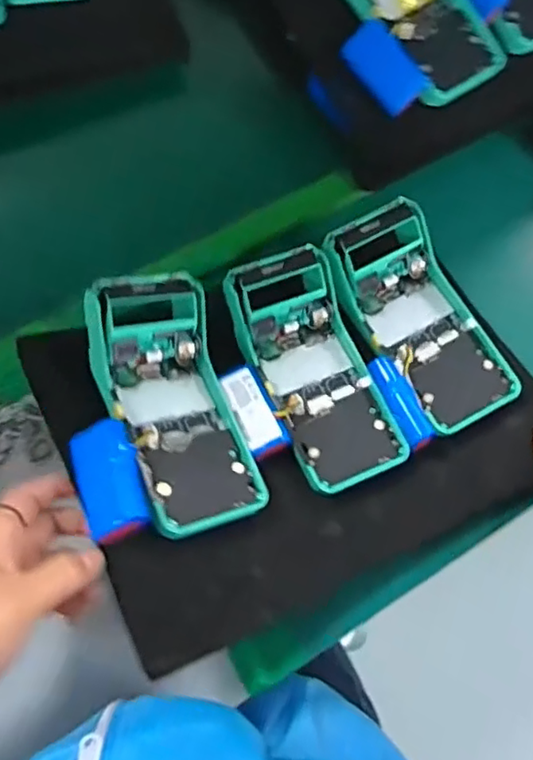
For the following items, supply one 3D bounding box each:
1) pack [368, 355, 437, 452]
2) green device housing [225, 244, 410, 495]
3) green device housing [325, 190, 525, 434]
[{"bbox_3d":[0.096,0.016,0.436,0.021,0.016,0.071,-23,72,-10],"label":"pack"},{"bbox_3d":[0.033,-0.008,0.432,0.083,0.048,0.170,-22,72,-10],"label":"green device housing"},{"bbox_3d":[0.114,-0.047,0.463,0.087,0.046,0.171,-30,86,-12],"label":"green device housing"}]

